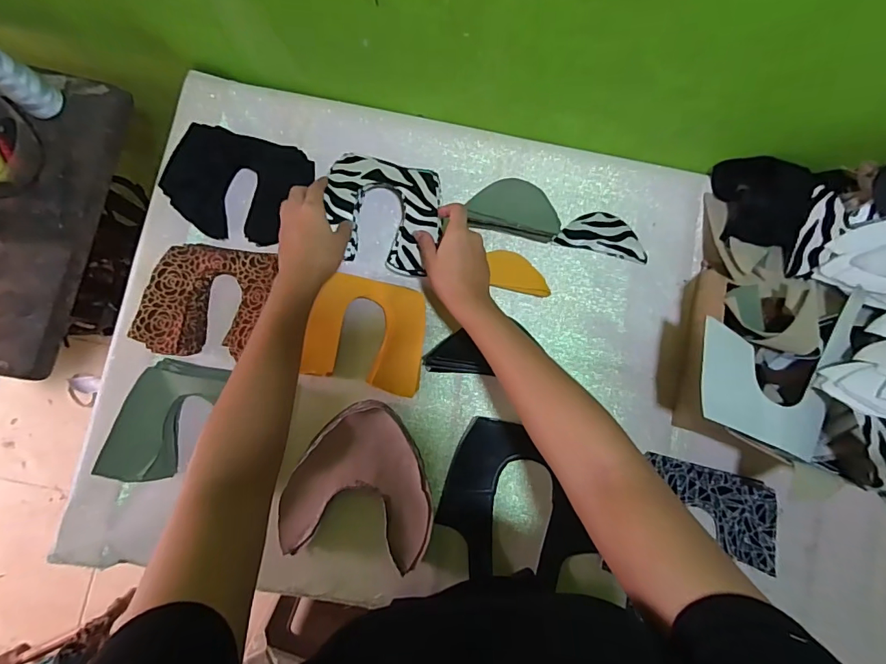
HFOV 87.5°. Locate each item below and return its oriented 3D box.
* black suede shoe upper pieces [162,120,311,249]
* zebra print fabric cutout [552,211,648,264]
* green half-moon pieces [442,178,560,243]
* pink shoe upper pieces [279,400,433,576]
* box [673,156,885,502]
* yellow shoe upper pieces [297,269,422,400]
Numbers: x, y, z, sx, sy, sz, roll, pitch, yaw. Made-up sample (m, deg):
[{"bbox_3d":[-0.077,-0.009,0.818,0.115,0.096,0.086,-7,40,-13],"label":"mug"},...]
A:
[{"bbox_3d":[-0.251,-0.176,0.564,0.149,0.045,0.123,14,83,0],"label":"black suede shoe upper pieces"},{"bbox_3d":[0.202,-0.124,0.582,0.112,0.004,0.052,13,83,0],"label":"zebra print fabric cutout"},{"bbox_3d":[0.087,-0.150,0.566,0.108,0.031,0.061,11,94,-2],"label":"green half-moon pieces"},{"bbox_3d":[-0.089,0.170,0.533,0.163,0.027,0.167,13,83,0],"label":"pink shoe upper pieces"},{"bbox_3d":[0.470,-0.004,0.502,0.376,0.149,0.356,21,83,1],"label":"box"},{"bbox_3d":[-0.086,0.001,0.551,0.136,0.032,0.124,13,83,0],"label":"yellow shoe upper pieces"}]

